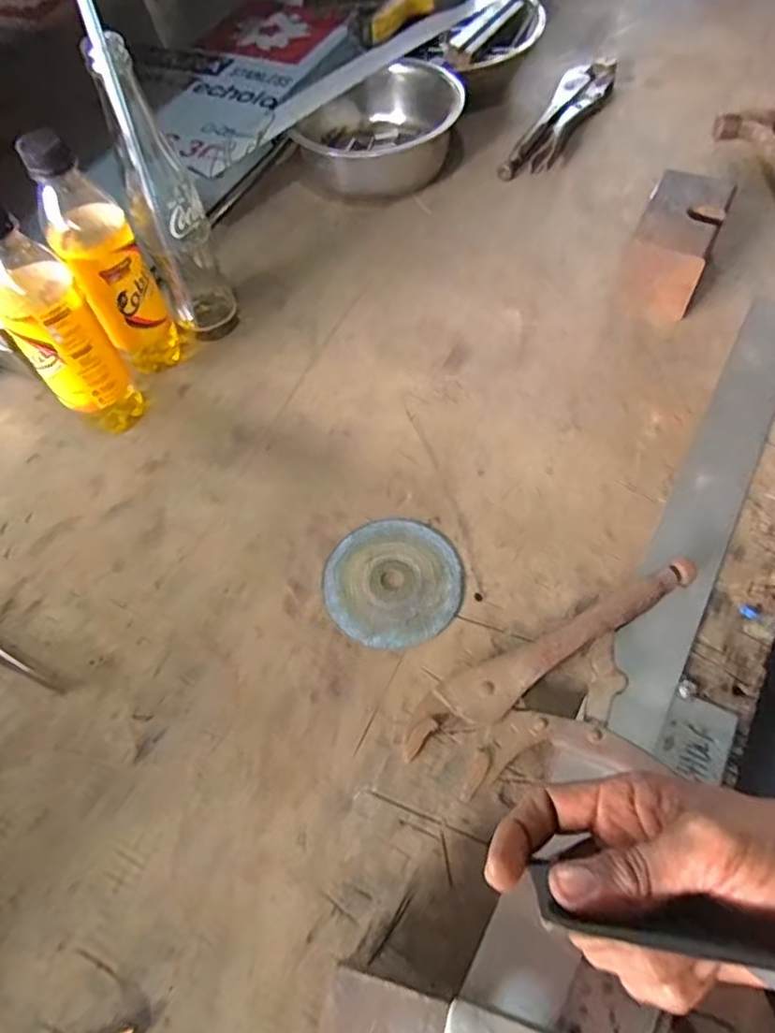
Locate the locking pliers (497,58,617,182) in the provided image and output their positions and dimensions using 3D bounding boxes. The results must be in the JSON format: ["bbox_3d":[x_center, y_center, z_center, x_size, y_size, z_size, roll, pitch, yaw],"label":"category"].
[{"bbox_3d":[0.197,-0.444,0.688,0.057,0.015,0.247,24,65,16],"label":"locking pliers"}]

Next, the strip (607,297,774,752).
[{"bbox_3d":[0.239,-0.024,0.449,0.048,0.004,0.394,25,65,17],"label":"strip"}]

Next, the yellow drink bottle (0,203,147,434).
[{"bbox_3d":[-0.236,-0.135,0.443,0.056,0.192,0.056,-32,63,-13],"label":"yellow drink bottle"}]

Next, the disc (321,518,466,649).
[{"bbox_3d":[0.004,0.044,0.431,0.094,0.005,0.093,-2,61,3],"label":"disc"}]

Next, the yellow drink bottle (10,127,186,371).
[{"bbox_3d":[-0.212,-0.190,0.475,0.057,0.185,0.058,-26,62,-10],"label":"yellow drink bottle"}]

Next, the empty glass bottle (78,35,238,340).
[{"bbox_3d":[-0.171,-0.236,0.480,0.056,0.215,0.058,-22,61,-8],"label":"empty glass bottle"}]

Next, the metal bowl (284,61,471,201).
[{"bbox_3d":[-0.004,-0.401,0.649,0.156,0.063,0.154,-2,61,3],"label":"metal bowl"}]

